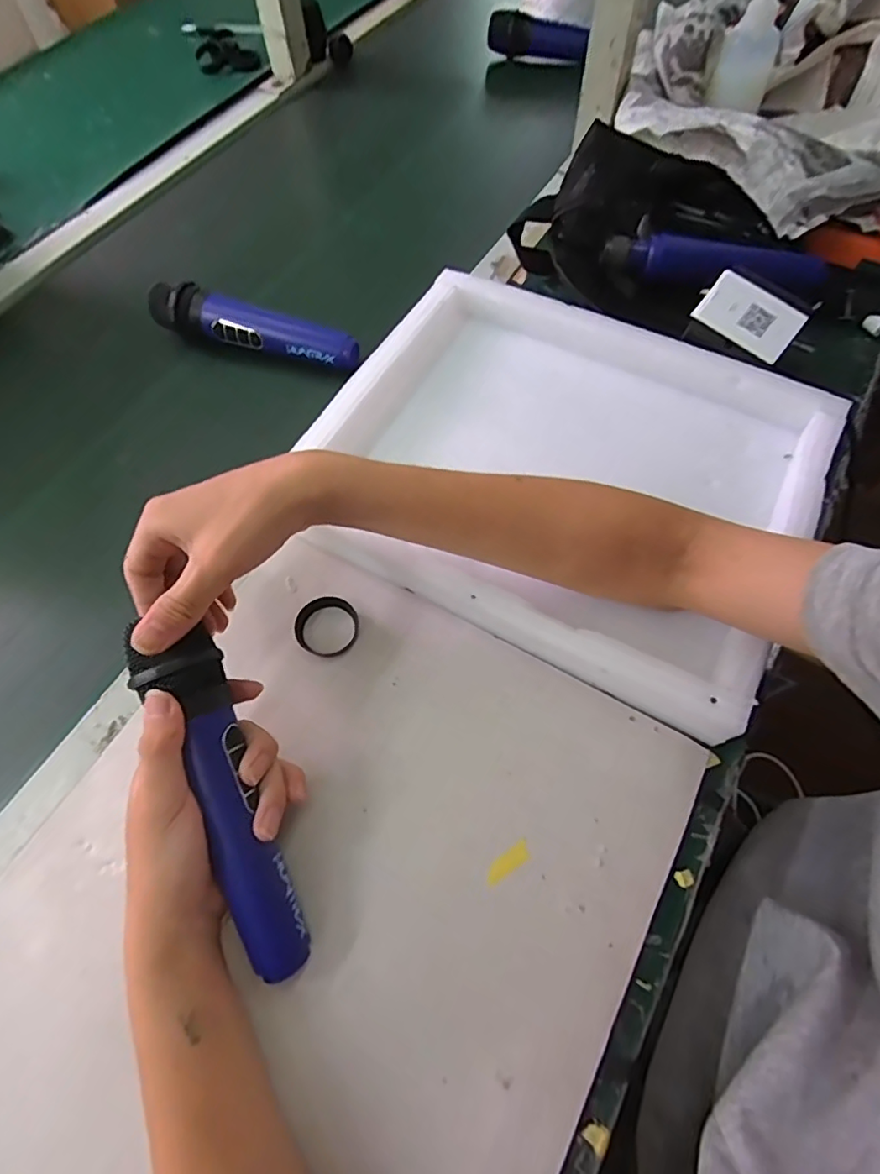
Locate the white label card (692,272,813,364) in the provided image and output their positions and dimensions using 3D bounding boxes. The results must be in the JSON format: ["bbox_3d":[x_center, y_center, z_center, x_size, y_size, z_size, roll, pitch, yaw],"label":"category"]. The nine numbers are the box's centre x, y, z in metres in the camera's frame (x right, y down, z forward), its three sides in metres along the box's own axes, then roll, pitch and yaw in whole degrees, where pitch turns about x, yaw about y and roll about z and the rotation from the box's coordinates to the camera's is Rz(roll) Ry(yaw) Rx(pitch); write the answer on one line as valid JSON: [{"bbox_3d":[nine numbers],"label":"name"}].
[{"bbox_3d":[0.258,-0.225,0.457,0.078,0.010,0.047,38,94,4],"label":"white label card"}]

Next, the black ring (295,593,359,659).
[{"bbox_3d":[-0.080,0.026,0.389,0.043,0.013,0.043,-1,64,2],"label":"black ring"}]

